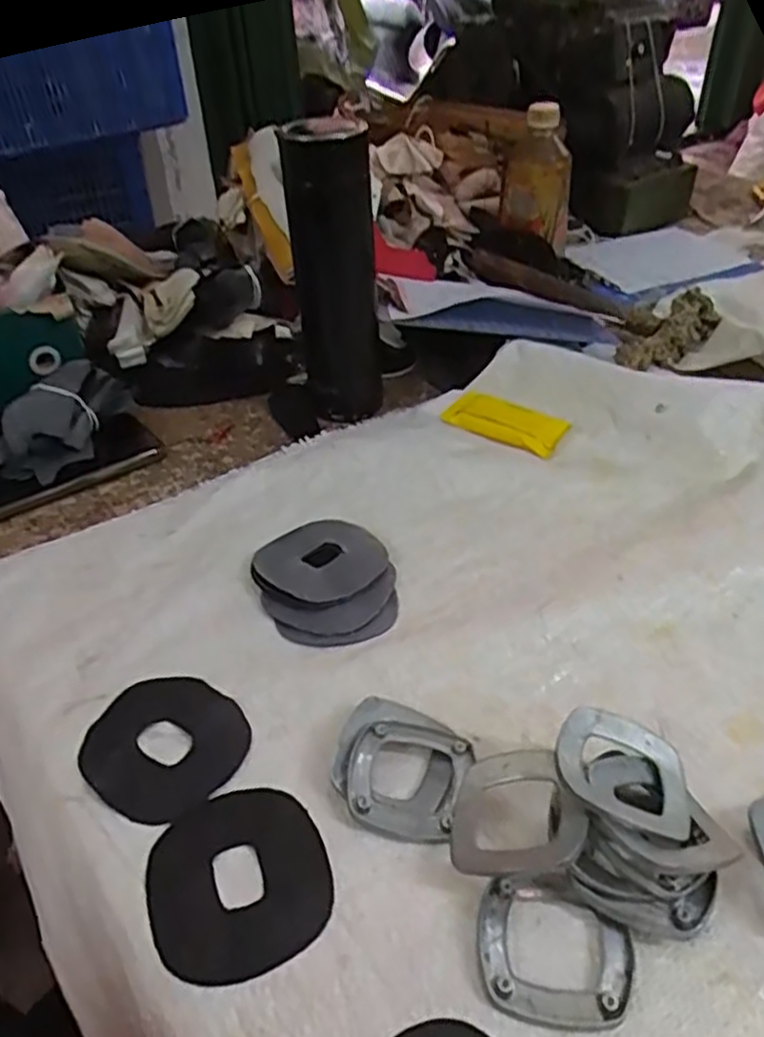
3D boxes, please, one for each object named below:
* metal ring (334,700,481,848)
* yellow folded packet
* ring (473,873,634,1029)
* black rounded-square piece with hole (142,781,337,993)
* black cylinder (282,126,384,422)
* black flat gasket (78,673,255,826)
[{"bbox_3d":[0.010,0.122,0.364,0.066,0.014,0.062,13,41,18],"label":"metal ring"},{"bbox_3d":[0.100,-0.081,0.611,0.097,0.010,0.046,21,44,27],"label":"yellow folded packet"},{"bbox_3d":[0.070,0.174,0.303,0.061,0.007,0.057,7,39,11],"label":"ring"},{"bbox_3d":[-0.063,0.158,0.328,0.077,0.004,0.080,-19,41,-20],"label":"black rounded-square piece with hole"},{"bbox_3d":[-0.039,-0.193,0.593,0.067,0.215,0.054,-2,38,-1],"label":"black cylinder"},{"bbox_3d":[-0.112,0.115,0.381,0.076,0.004,0.080,-32,47,-33],"label":"black flat gasket"}]

